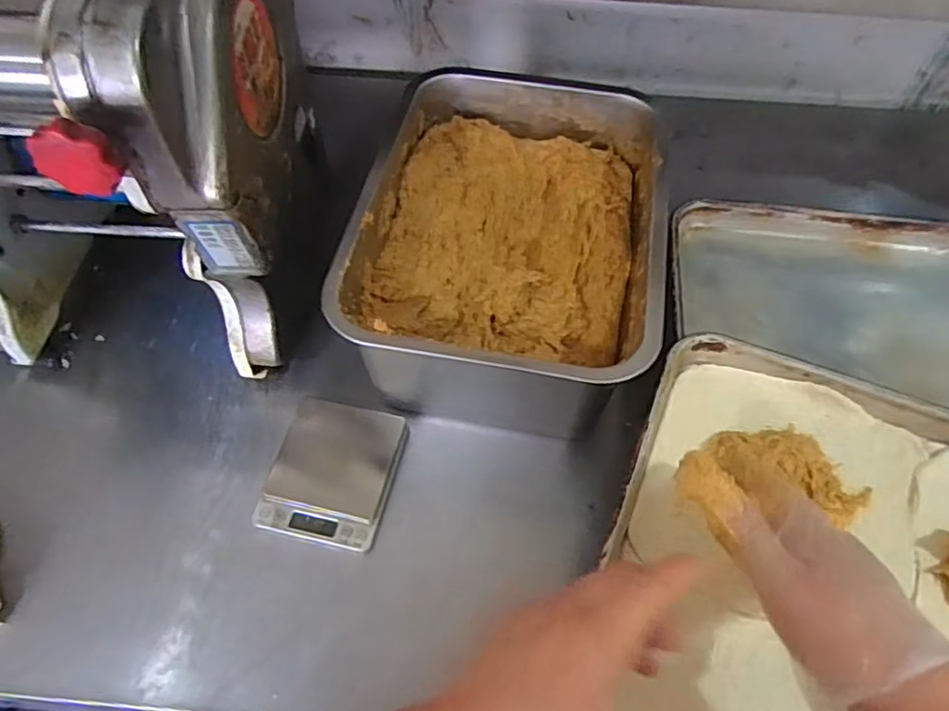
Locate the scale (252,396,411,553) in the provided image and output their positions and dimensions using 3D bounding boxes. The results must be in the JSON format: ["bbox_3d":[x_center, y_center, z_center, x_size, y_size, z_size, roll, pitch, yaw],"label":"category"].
[{"bbox_3d":[-0.124,0.101,0.567,0.105,0.014,0.124,11,57,6],"label":"scale"}]

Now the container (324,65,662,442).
[{"bbox_3d":[0.034,-0.103,0.628,0.261,0.143,0.343,8,57,4],"label":"container"}]

